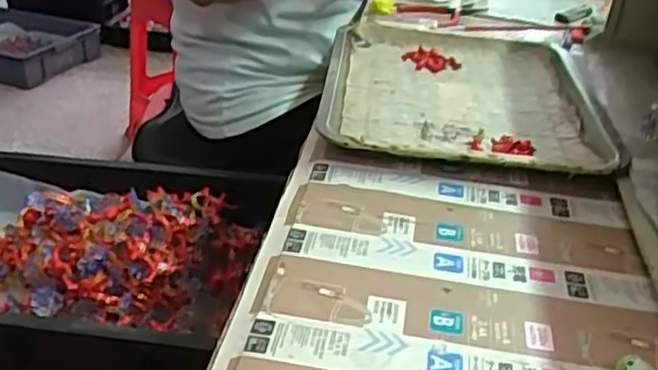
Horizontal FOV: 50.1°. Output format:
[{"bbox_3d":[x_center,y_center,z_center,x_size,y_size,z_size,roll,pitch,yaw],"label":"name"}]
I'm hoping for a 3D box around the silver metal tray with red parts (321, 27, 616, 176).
[{"bbox_3d":[0.125,-0.094,0.684,0.253,0.028,0.311,4,31,3],"label":"silver metal tray with red parts"}]

